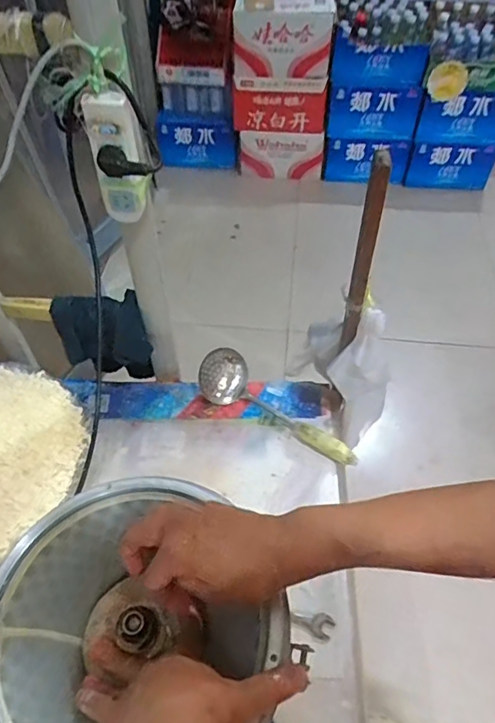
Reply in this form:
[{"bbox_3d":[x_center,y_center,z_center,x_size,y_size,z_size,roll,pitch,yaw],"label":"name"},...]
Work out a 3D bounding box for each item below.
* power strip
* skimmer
[{"bbox_3d":[-0.164,-0.263,0.661,0.064,0.162,0.036,2,46,2],"label":"power strip"},{"bbox_3d":[0.061,0.081,0.986,0.339,0.063,0.100,25,55,18],"label":"skimmer"}]

